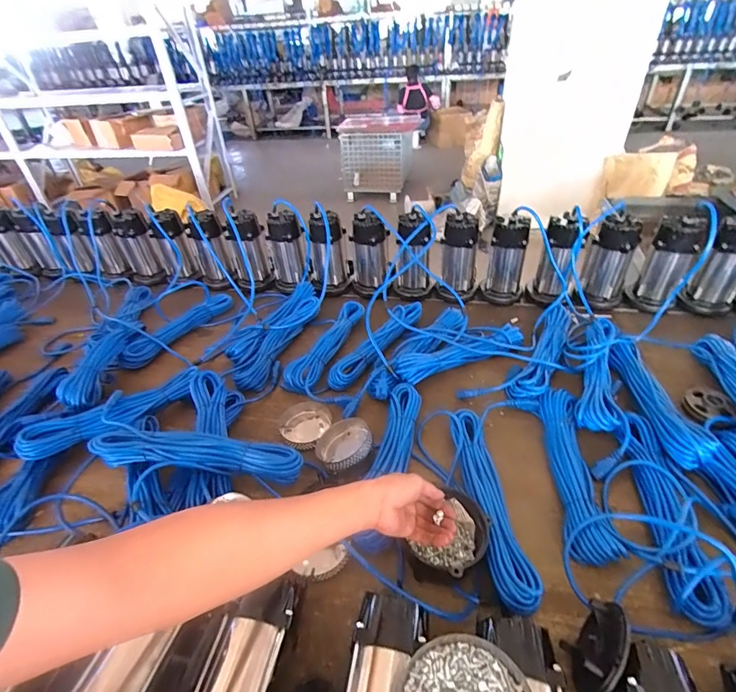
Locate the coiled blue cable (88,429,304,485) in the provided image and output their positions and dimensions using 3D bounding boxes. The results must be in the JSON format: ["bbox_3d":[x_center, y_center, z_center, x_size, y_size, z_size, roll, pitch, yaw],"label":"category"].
[{"bbox_3d":[-0.299,0.185,0.719,0.356,0.070,0.065,-1,38,4],"label":"coiled blue cable"}]

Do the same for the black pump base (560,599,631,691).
[{"bbox_3d":[0.267,0.361,0.490,0.055,0.100,0.104,25,46,31],"label":"black pump base"}]

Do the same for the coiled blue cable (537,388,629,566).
[{"bbox_3d":[0.351,0.209,0.718,0.075,0.048,0.337,2,39,8],"label":"coiled blue cable"}]

